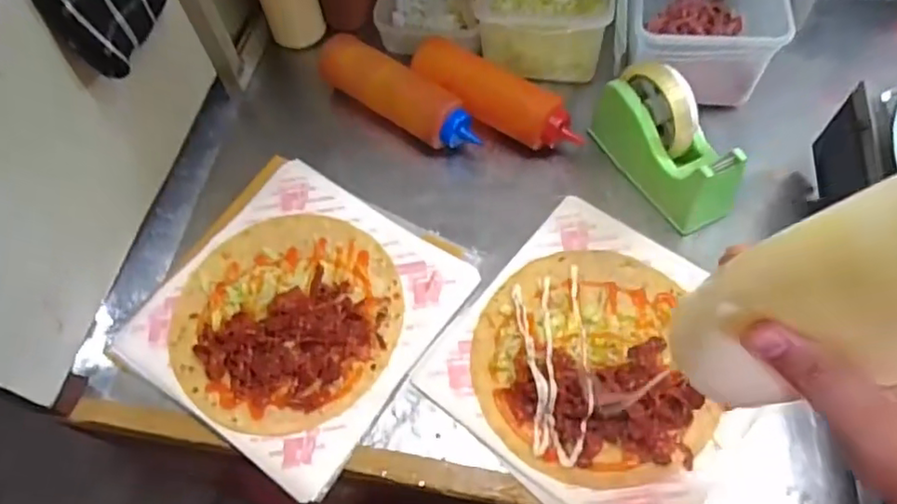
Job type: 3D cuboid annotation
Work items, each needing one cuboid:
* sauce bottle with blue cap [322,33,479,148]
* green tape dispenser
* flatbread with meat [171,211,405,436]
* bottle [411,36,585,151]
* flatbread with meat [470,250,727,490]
[{"bbox_3d":[-0.053,-0.168,0.679,0.204,0.064,0.054,31,67,19],"label":"sauce bottle with blue cap"},{"bbox_3d":[0.213,-0.111,0.602,0.067,0.107,0.163,-31,63,-13],"label":"green tape dispenser"},{"bbox_3d":[-0.152,0.051,0.573,0.203,0.026,0.225,-31,63,-13],"label":"flatbread with meat"},{"bbox_3d":[0.050,-0.165,0.673,0.192,0.060,0.055,31,67,19],"label":"bottle"},{"bbox_3d":[0.119,0.091,0.536,0.187,0.022,0.206,-9,60,-2],"label":"flatbread with meat"}]

